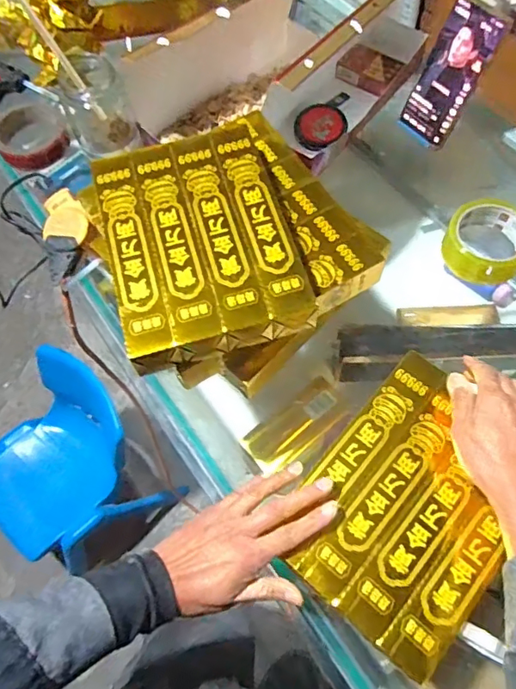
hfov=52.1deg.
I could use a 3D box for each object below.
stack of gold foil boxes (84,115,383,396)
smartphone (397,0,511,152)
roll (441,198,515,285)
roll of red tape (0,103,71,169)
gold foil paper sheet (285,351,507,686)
[{"bbox_3d":[-0.026,-0.108,0.558,0.281,0.108,0.263,-27,66,-10],"label":"stack of gold foil boxes"},{"bbox_3d":[0.232,-0.322,0.642,0.072,0.156,0.014,43,48,20],"label":"smartphone"},{"bbox_3d":[0.265,-0.118,0.606,0.093,0.047,0.087,-1,65,2],"label":"roll"},{"bbox_3d":[-0.318,-0.293,0.737,0.097,0.039,0.112,-37,68,-14],"label":"roll of red tape"},{"bbox_3d":[0.137,0.135,0.461,0.162,0.009,0.220,37,72,18],"label":"gold foil paper sheet"}]

